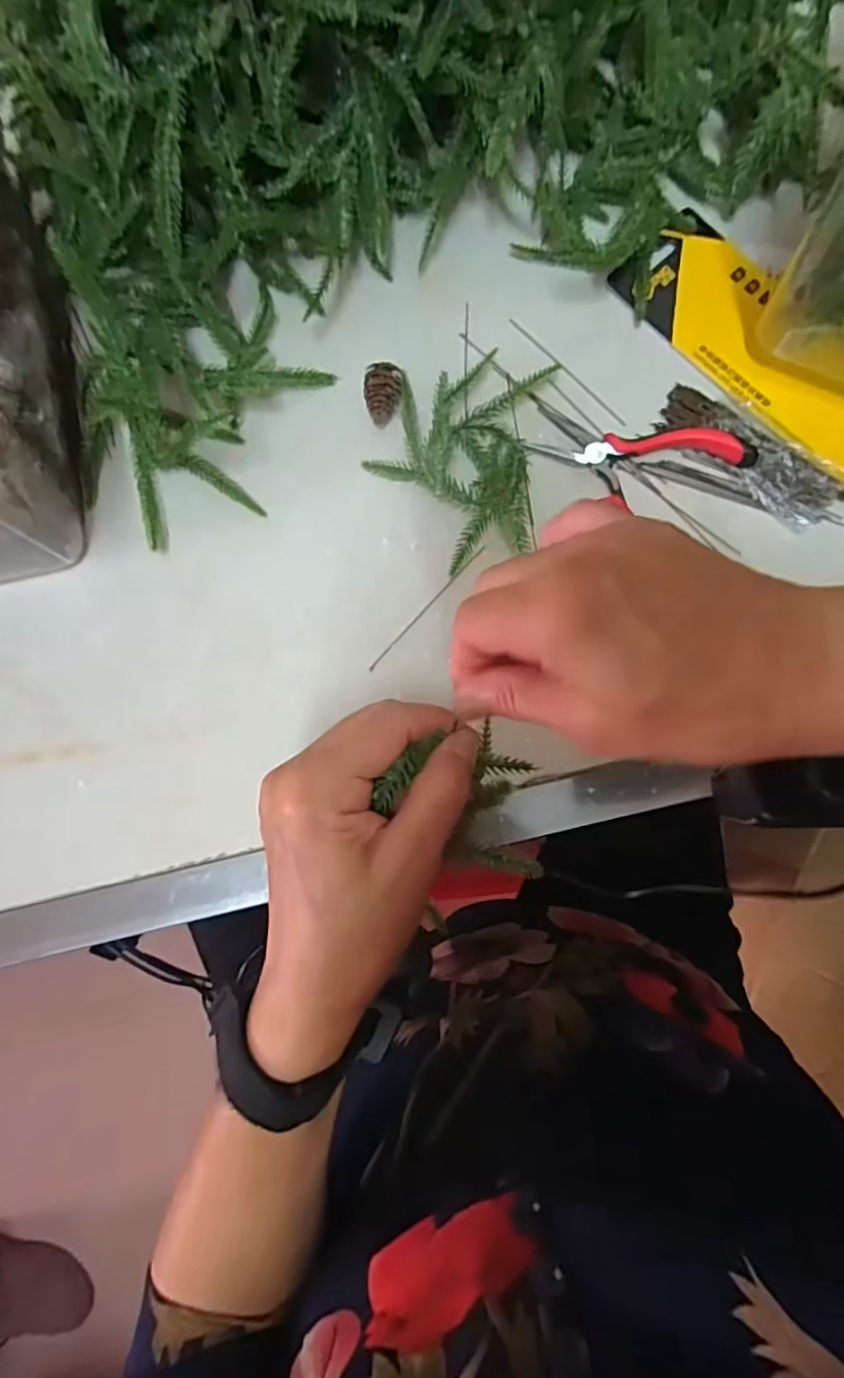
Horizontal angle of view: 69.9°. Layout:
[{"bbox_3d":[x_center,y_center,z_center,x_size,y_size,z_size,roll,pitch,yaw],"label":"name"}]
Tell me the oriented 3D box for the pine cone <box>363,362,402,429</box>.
[{"bbox_3d":[-0.023,-0.179,0.368,0.023,0.019,0.032,-5,81,1],"label":"pine cone"}]

